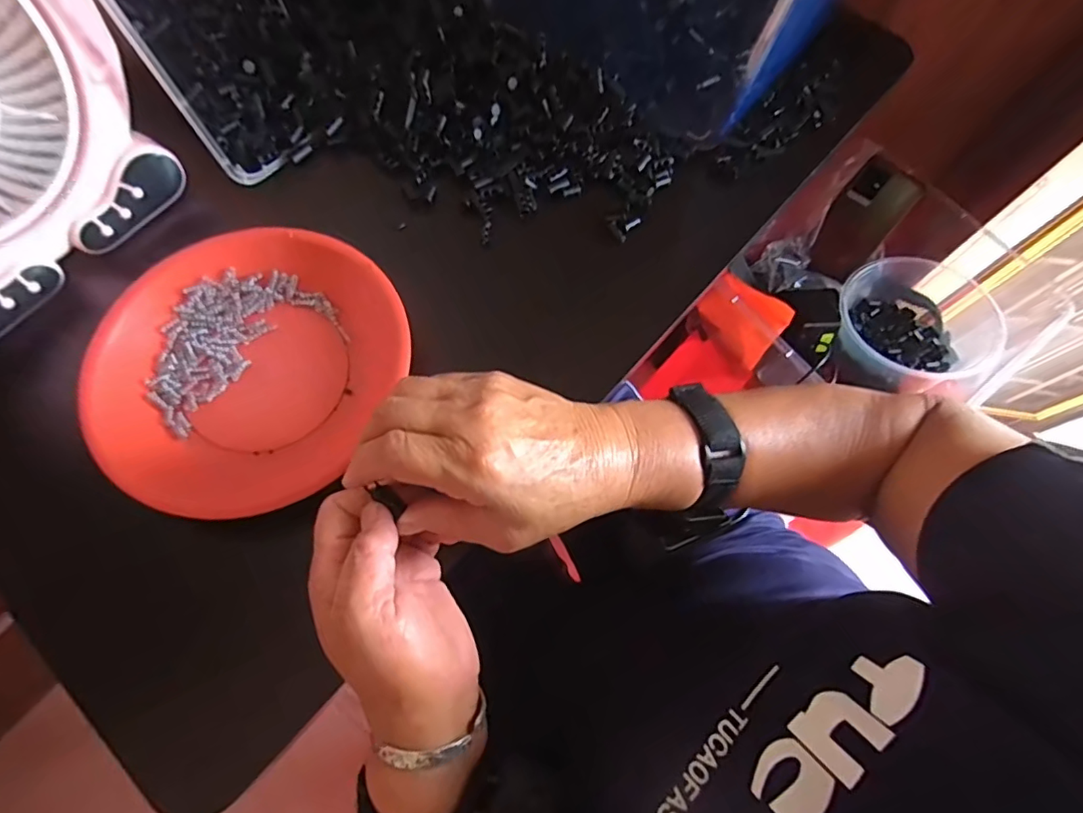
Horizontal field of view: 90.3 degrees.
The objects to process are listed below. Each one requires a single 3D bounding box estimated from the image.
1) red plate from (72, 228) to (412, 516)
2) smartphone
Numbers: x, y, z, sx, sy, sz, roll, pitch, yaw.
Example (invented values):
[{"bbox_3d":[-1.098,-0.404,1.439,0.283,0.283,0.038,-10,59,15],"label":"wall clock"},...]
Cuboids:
[{"bbox_3d":[-0.193,-0.031,0.352,0.185,0.028,0.184,1,69,-2],"label":"red plate"},{"bbox_3d":[0.393,-0.227,0.674,0.014,0.148,0.072,-35,69,-32],"label":"smartphone"}]

